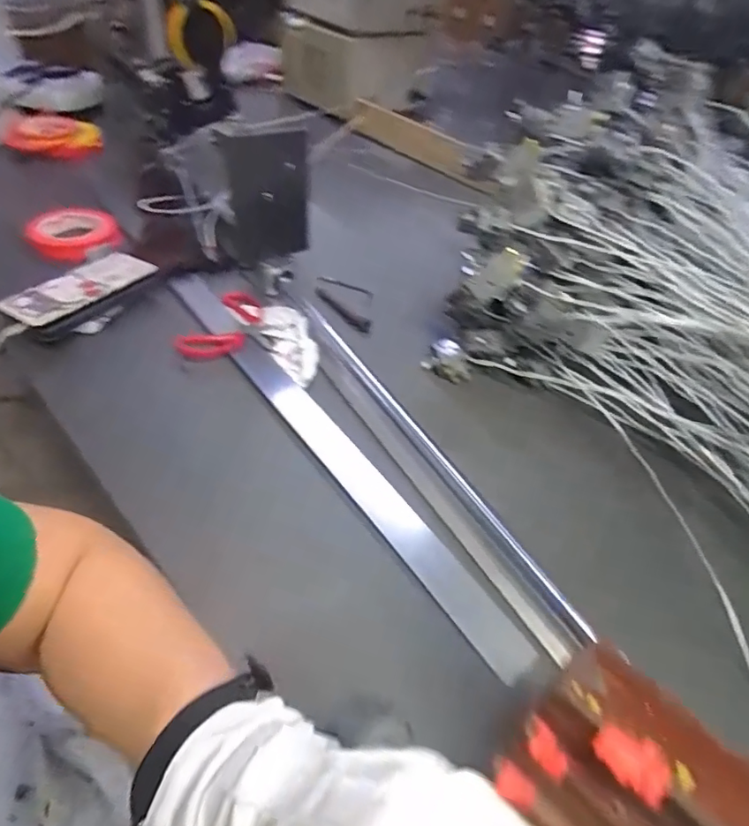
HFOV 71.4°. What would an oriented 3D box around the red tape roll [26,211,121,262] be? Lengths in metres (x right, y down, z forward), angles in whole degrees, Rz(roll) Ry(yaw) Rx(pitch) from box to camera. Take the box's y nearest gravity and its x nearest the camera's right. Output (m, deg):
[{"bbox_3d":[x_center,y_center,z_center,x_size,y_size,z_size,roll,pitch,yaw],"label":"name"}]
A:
[{"bbox_3d":[-0.418,-0.250,0.729,0.111,0.029,0.098,-16,50,-21],"label":"red tape roll"}]

